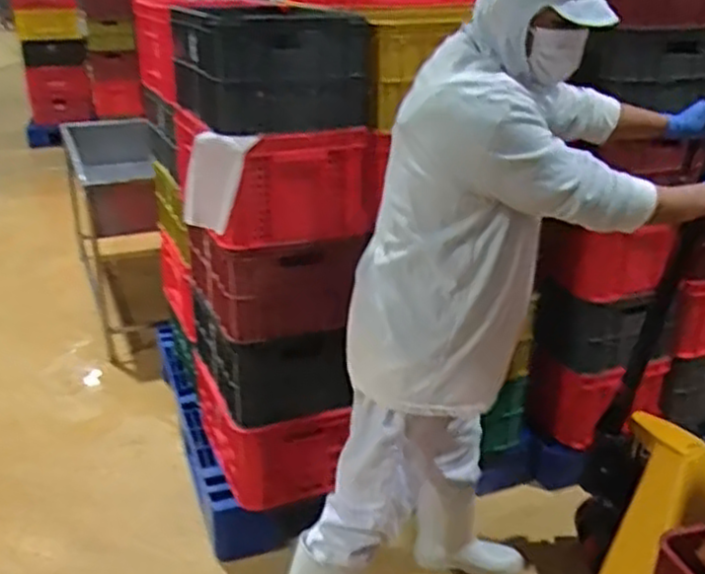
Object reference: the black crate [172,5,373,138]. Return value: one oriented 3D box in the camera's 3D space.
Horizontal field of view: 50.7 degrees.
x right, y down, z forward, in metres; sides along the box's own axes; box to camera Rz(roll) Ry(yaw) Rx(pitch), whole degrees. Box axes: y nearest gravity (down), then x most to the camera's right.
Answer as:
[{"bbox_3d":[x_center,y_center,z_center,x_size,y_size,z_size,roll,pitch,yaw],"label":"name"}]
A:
[{"bbox_3d":[-0.219,-0.558,1.829,0.377,0.258,0.493,-9,26,-19],"label":"black crate"}]

